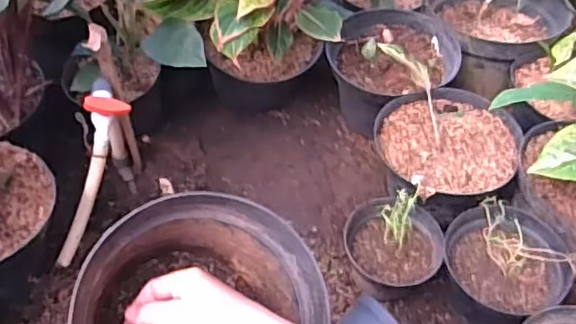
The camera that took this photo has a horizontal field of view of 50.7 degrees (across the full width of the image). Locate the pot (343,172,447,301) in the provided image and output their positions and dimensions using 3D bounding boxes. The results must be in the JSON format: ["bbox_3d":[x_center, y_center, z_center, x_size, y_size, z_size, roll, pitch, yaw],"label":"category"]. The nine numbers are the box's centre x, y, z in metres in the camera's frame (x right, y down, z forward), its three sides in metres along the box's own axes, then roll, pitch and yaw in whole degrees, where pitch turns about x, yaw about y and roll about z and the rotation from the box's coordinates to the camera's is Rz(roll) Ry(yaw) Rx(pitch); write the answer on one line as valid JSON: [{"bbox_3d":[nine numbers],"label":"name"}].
[{"bbox_3d":[0.162,0.129,0.941,0.143,0.149,0.136,2,47,-2],"label":"pot"}]

